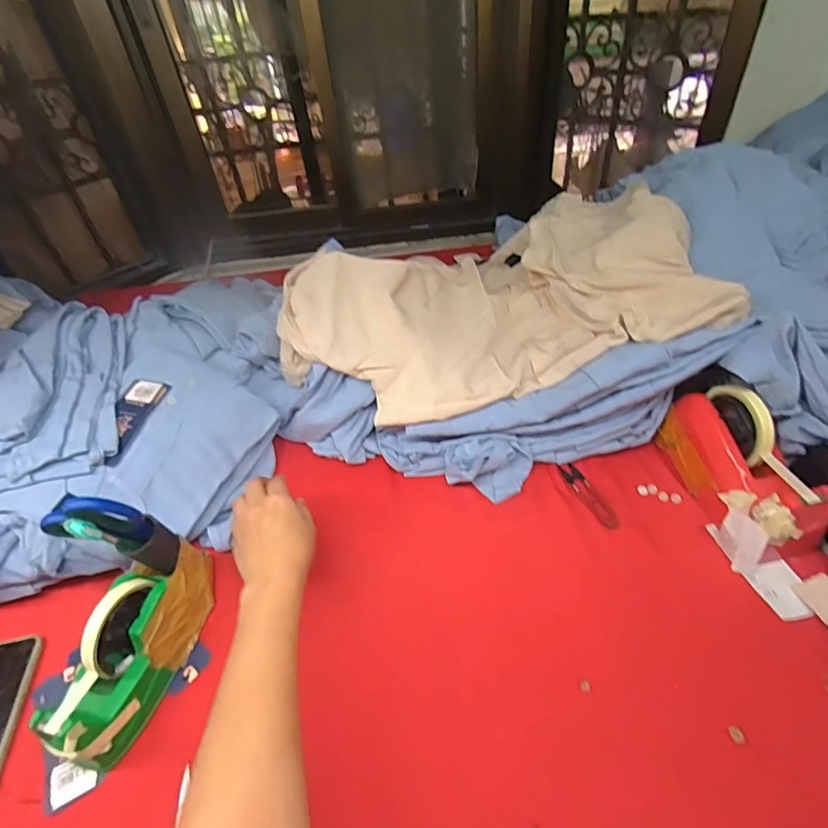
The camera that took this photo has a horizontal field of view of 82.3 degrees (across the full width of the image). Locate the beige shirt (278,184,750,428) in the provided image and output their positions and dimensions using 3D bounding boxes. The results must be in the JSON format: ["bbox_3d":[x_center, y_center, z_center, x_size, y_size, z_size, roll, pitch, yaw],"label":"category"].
[{"bbox_3d":[0.082,-0.152,0.629,0.513,0.145,0.296,-5,41,0],"label":"beige shirt"}]

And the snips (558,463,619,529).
[{"bbox_3d":[0.208,0.096,0.566,0.024,0.004,0.097,-15,42,-11],"label":"snips"}]

